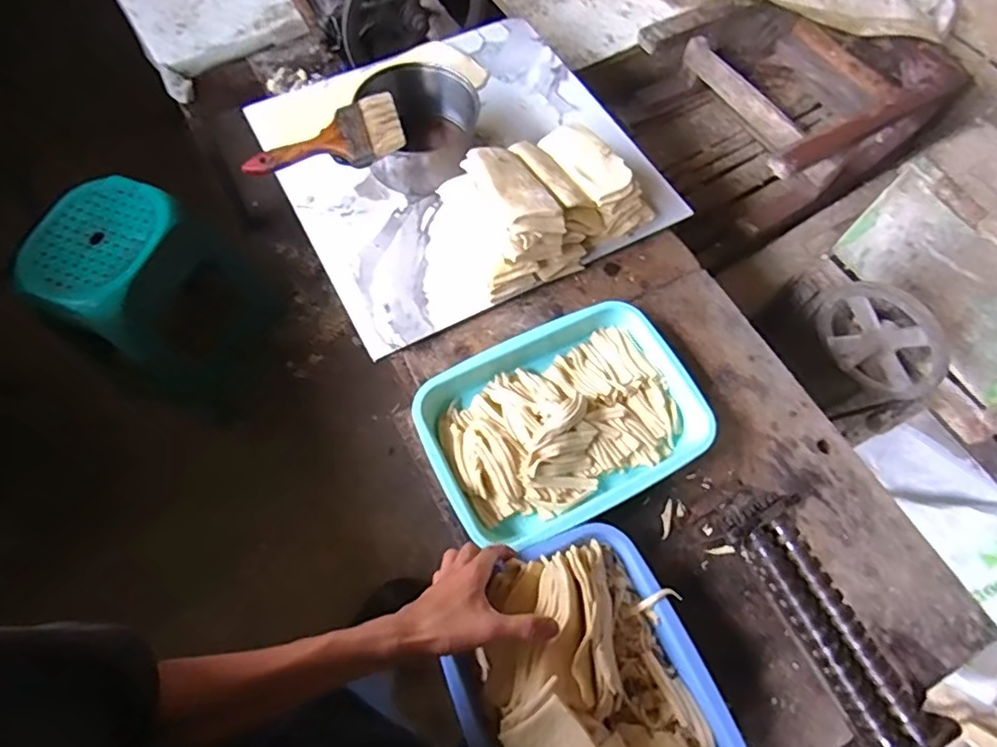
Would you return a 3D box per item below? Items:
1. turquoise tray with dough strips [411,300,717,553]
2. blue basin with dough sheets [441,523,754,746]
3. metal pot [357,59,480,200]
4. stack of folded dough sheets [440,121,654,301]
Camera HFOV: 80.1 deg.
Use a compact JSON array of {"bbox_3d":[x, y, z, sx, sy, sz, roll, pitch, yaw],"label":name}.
[{"bbox_3d":[0.078,0.050,0.691,0.317,0.047,0.228,-24,70,-12],"label":"turquoise tray with dough strips"},{"bbox_3d":[0.093,0.301,0.523,0.229,0.095,0.299,-22,69,-11],"label":"blue basin with dough sheets"},{"bbox_3d":[-0.114,-0.331,0.839,0.153,0.115,0.154,1,67,-2],"label":"metal pot"},{"bbox_3d":[0.062,-0.234,0.765,0.257,0.114,0.169,-30,71,-13],"label":"stack of folded dough sheets"}]

